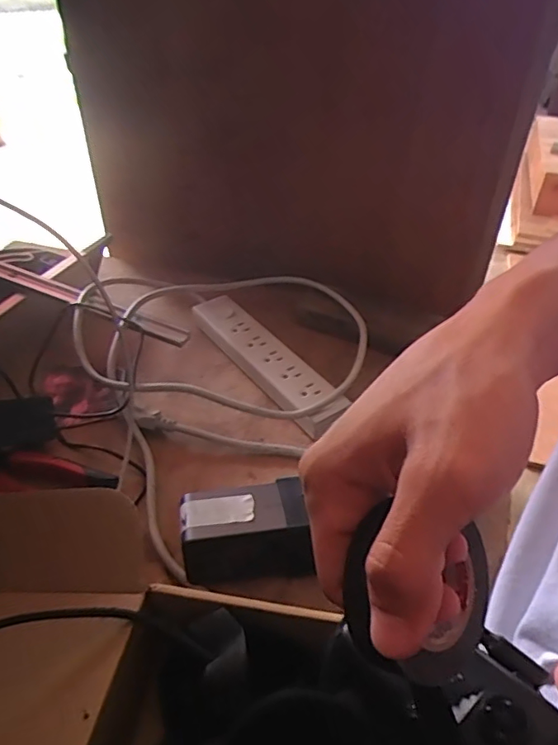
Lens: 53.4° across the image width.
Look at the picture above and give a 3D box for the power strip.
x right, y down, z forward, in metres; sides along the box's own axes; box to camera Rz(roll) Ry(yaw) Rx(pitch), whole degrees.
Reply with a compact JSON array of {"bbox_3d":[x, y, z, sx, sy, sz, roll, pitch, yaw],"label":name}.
[{"bbox_3d":[-0.014,-0.013,0.606,0.060,0.032,0.231,-24,47,-26],"label":"power strip"}]

